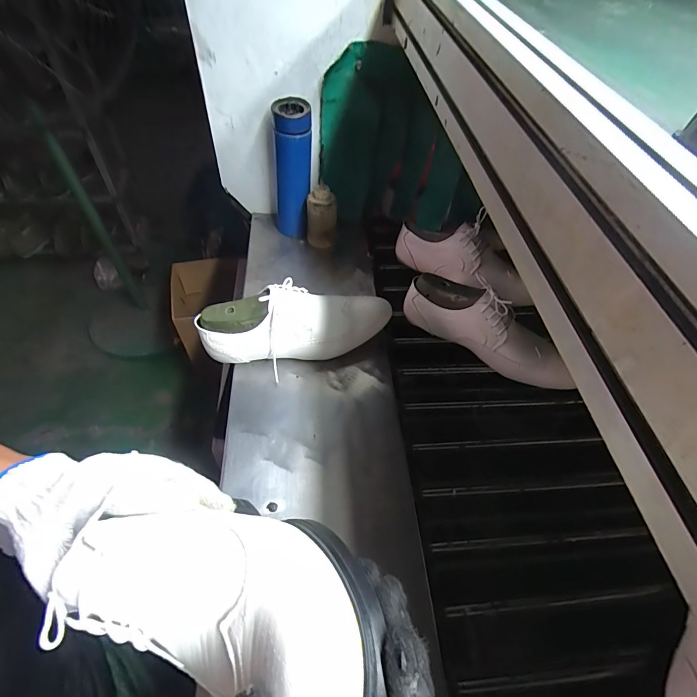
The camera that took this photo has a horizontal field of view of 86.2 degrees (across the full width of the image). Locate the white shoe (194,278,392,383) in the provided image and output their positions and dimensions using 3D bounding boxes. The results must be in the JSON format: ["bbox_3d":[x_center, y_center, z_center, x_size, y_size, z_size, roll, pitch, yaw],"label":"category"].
[{"bbox_3d":[-0.070,-0.033,0.541,0.275,0.105,0.082,-13,56,-14],"label":"white shoe"}]

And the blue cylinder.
[{"bbox_3d":[-0.101,-0.314,0.671,0.070,0.209,0.070,-5,55,-9],"label":"blue cylinder"}]

